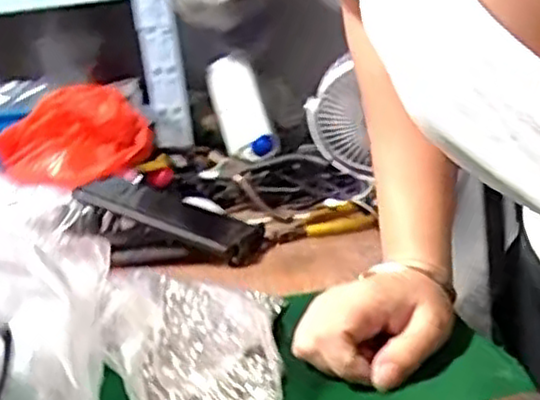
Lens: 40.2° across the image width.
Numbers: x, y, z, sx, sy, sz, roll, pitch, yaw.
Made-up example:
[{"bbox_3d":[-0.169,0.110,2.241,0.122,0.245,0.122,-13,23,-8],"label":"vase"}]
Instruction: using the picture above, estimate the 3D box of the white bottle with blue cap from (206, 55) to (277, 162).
[{"bbox_3d":[-0.047,-0.139,1.124,0.061,0.196,0.050,-11,-30,-19],"label":"white bottle with blue cap"}]

